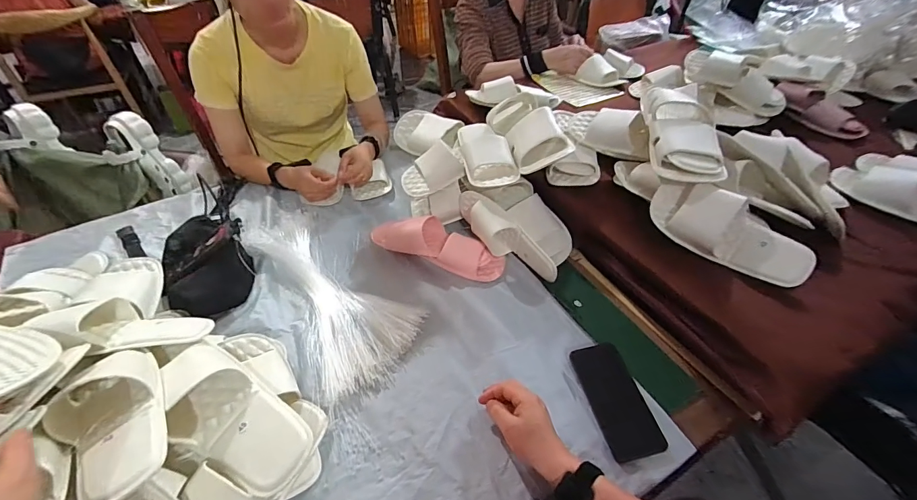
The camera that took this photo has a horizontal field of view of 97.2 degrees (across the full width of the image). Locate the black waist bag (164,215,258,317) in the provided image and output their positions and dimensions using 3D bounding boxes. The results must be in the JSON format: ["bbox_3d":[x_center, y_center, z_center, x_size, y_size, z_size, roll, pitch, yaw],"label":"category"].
[{"bbox_3d":[-0.468,0.014,0.742,0.145,0.075,0.238,-20,49,-20],"label":"black waist bag"}]

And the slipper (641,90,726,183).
[{"bbox_3d":[0.401,-0.214,0.726,0.109,0.066,0.250,7,45,7],"label":"slipper"}]

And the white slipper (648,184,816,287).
[{"bbox_3d":[0.431,-0.032,0.648,0.239,0.106,0.047,34,16,26],"label":"white slipper"}]

